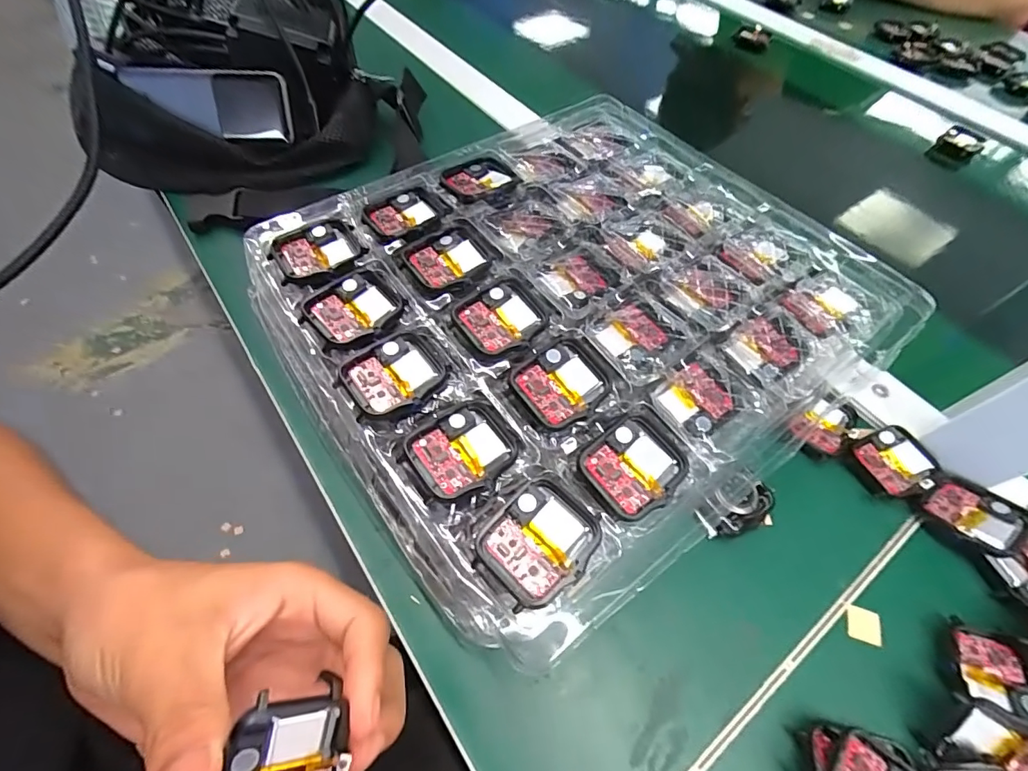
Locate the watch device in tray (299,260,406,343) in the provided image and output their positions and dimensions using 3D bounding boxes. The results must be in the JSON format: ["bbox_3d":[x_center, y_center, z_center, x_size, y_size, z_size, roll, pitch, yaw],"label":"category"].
[{"bbox_3d":[-0.081,-0.042,0.236,0.048,0.006,0.041,-31,65,-19],"label":"watch device in tray"}]

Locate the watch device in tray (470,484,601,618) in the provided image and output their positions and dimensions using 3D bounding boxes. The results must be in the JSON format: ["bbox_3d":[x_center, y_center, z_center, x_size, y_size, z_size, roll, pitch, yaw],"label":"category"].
[{"bbox_3d":[0.010,0.062,0.182,0.045,0.009,0.038,-38,67,-22],"label":"watch device in tray"}]

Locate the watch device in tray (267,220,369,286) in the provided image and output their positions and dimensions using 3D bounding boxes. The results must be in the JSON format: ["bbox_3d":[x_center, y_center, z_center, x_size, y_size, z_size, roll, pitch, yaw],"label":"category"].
[{"bbox_3d":[-0.110,-0.075,0.258,0.046,0.007,0.038,-23,62,-16],"label":"watch device in tray"}]

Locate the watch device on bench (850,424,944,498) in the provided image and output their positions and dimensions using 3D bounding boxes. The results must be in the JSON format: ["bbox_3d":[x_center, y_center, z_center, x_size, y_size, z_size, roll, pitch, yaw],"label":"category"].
[{"bbox_3d":[0.225,0.046,0.273,0.043,0.008,0.037,-17,61,-12],"label":"watch device on bench"}]

